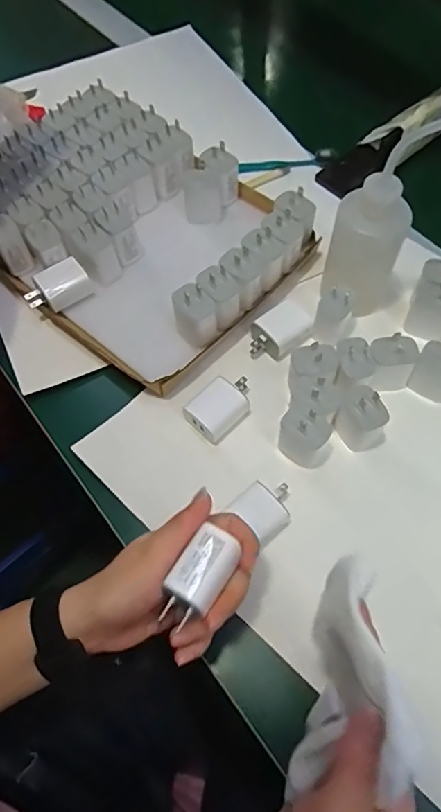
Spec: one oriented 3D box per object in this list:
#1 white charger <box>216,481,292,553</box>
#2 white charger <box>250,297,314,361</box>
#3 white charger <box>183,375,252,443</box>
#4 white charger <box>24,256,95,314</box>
[{"bbox_3d":[0.038,0.086,0.430,0.050,0.023,0.043,-38,68,-16],"label":"white charger"},{"bbox_3d":[0.058,-0.070,0.513,0.061,0.029,0.045,-30,65,-12],"label":"white charger"},{"bbox_3d":[0.002,0.000,0.478,0.064,0.030,0.042,-41,68,-17],"label":"white charger"},{"bbox_3d":[-0.165,-0.119,0.529,0.061,0.031,0.036,-39,67,-16],"label":"white charger"}]

